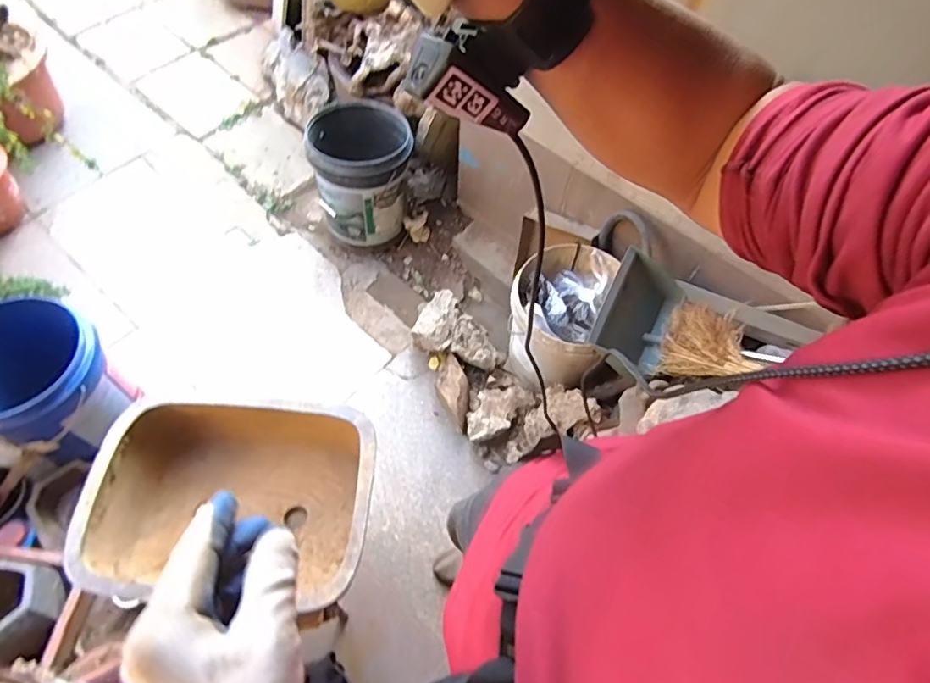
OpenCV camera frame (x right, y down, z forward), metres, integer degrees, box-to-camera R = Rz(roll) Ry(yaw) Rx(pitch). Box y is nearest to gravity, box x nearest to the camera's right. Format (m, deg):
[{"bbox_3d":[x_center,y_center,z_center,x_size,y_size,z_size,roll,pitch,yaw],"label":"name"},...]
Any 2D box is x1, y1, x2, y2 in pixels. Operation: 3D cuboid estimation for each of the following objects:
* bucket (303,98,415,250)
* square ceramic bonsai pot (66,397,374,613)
[{"bbox_3d":[-0.322,-0.537,1.733,0.293,0.331,0.370,-1,60,-4],"label":"bucket"},{"bbox_3d":[-0.402,0.298,1.006,0.463,0.202,0.346,4,60,-1],"label":"square ceramic bonsai pot"}]

